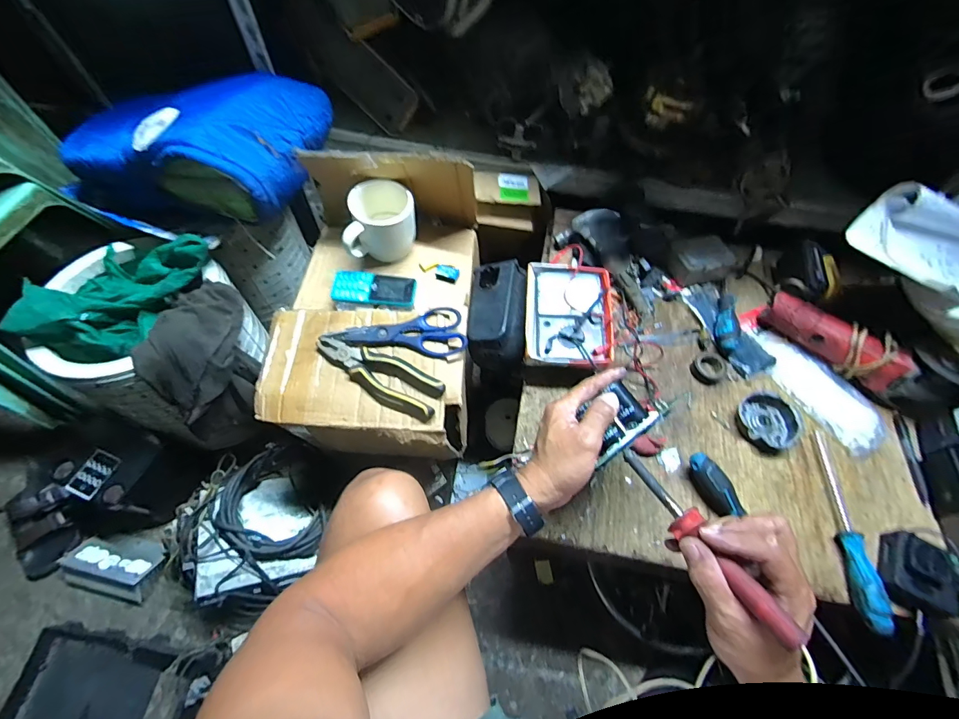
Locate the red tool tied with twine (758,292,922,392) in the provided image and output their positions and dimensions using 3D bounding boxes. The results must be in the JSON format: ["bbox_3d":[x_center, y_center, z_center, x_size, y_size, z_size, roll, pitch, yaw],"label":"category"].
[{"bbox_3d":[0.553,-0.031,0.671,0.201,0.068,0.049,40,66,18],"label":"red tool tied with twine"}]

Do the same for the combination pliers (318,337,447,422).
[{"bbox_3d":[-0.144,0.018,0.608,0.193,0.031,0.057,30,64,14],"label":"combination pliers"}]

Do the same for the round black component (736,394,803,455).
[{"bbox_3d":[0.431,0.090,0.634,0.096,0.026,0.082,-37,68,-21],"label":"round black component"}]

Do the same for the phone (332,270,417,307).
[{"bbox_3d":[-0.163,-0.111,0.667,0.128,0.009,0.054,8,61,2],"label":"phone"}]

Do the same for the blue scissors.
[{"bbox_3d":[-0.115,-0.040,0.622,0.188,0.018,0.068,-1,61,-3],"label":"blue scissors"}]

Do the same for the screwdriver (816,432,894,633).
[{"bbox_3d":[0.483,0.210,0.559,0.027,0.032,0.249,9,61,3],"label":"screwdriver"}]

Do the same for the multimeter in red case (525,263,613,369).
[{"bbox_3d":[0.138,-0.071,0.660,0.131,0.029,0.167,5,60,0],"label":"multimeter in red case"}]

